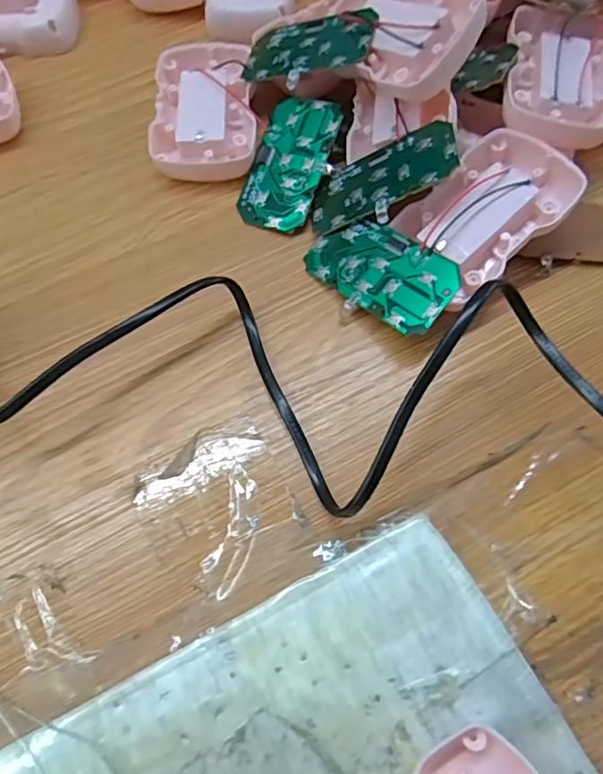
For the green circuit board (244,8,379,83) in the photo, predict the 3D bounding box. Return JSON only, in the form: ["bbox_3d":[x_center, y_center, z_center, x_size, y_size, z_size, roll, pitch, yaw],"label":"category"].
[{"bbox_3d":[0.003,-0.177,0.298,0.074,0.007,0.036,8,64,30],"label":"green circuit board"}]

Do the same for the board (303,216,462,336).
[{"bbox_3d":[0.036,-0.054,0.261,0.072,0.004,0.036,38,92,29],"label":"board"}]

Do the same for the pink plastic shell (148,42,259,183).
[{"bbox_3d":[-0.052,-0.150,0.312,0.054,0.016,0.088,-1,66,0],"label":"pink plastic shell"}]

